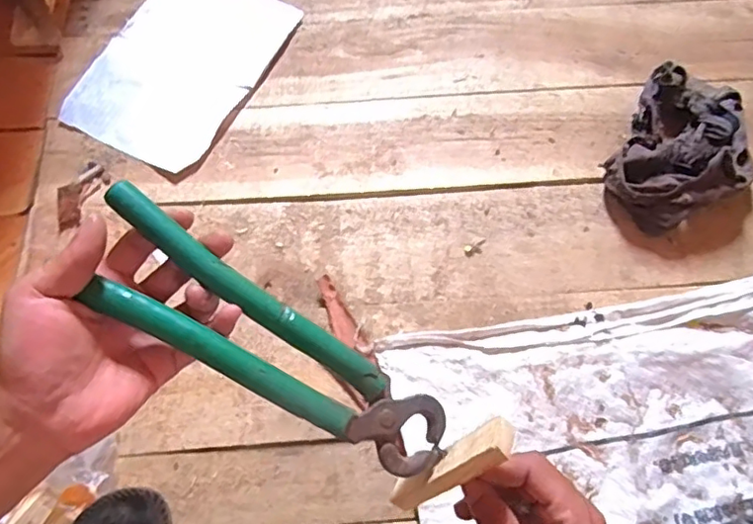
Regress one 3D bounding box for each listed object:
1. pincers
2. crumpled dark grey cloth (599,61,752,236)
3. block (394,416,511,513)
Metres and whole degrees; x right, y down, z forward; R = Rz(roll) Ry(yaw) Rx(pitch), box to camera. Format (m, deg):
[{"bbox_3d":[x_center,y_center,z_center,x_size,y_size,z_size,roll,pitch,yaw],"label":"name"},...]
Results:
[{"bbox_3d":[-0.066,0.051,0.348,0.244,0.013,0.061,36,72,-4],"label":"pincers"},{"bbox_3d":[0.363,-0.135,0.679,0.148,0.056,0.230,30,71,11],"label":"crumpled dark grey cloth"},{"bbox_3d":[0.042,0.125,0.349,0.016,0.097,0.020,-8,60,-52],"label":"block"}]

